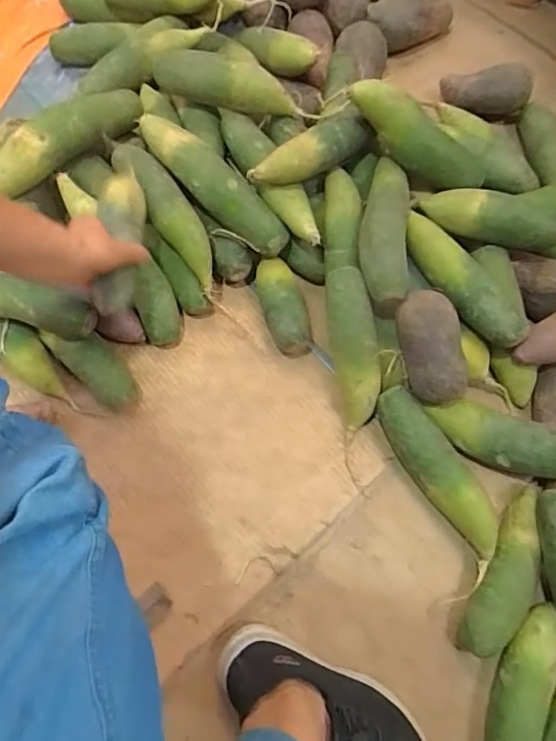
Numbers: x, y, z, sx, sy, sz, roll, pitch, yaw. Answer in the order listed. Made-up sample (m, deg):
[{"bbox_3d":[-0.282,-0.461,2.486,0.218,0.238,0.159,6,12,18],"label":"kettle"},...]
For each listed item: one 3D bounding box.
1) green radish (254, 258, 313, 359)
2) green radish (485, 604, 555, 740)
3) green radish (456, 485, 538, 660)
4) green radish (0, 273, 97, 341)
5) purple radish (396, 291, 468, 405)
[{"bbox_3d":[0.005,-0.083,0.669,0.056,0.058,0.125,-18,72,-5],"label":"green radish"},{"bbox_3d":[0.253,0.346,0.531,0.055,0.049,0.194,25,73,9],"label":"green radish"},{"bbox_3d":[0.256,0.225,0.566,0.050,0.049,0.187,29,74,10],"label":"green radish"},{"bbox_3d":[-0.324,-0.079,0.610,0.190,0.061,0.045,7,73,4],"label":"green radish"},{"bbox_3d":[0.178,-0.023,0.597,0.064,0.071,0.126,-10,72,-2],"label":"purple radish"}]

